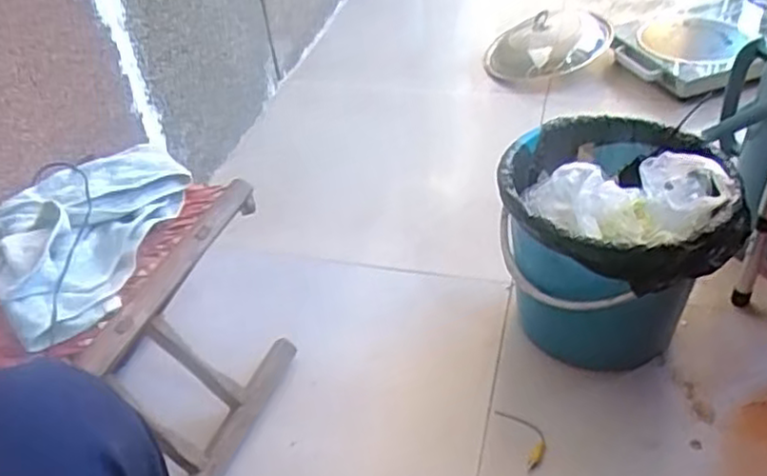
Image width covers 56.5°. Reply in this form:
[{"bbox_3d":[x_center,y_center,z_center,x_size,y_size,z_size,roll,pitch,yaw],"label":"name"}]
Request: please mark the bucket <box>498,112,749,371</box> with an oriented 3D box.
[{"bbox_3d":[0.291,0.010,0.928,0.266,0.302,0.252,-4,40,3],"label":"bucket"}]

